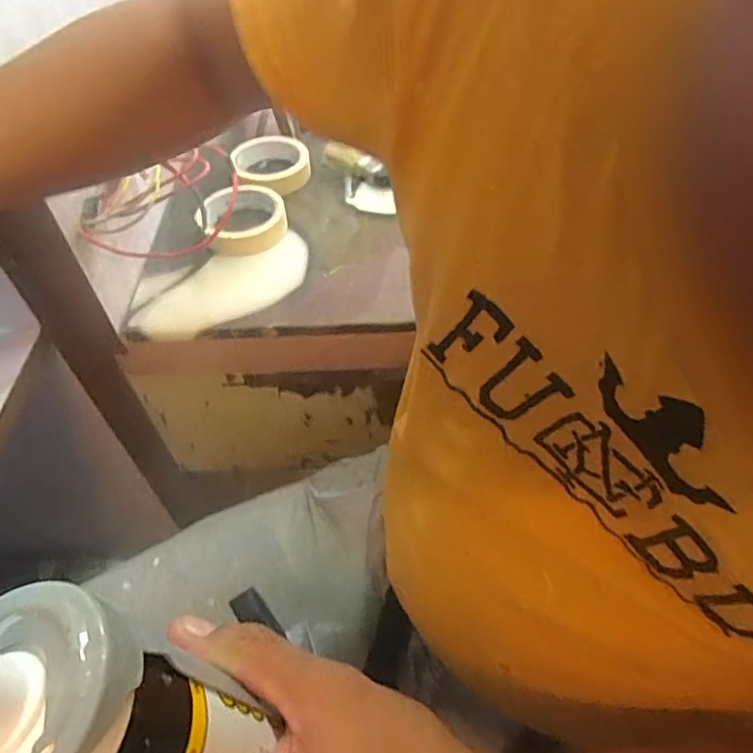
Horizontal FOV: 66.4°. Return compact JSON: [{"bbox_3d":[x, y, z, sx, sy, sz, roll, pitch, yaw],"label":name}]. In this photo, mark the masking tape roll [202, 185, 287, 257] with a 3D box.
[{"bbox_3d":[-0.145,-0.173,0.631,0.086,0.029,0.091,0,51,0],"label":"masking tape roll"}]

